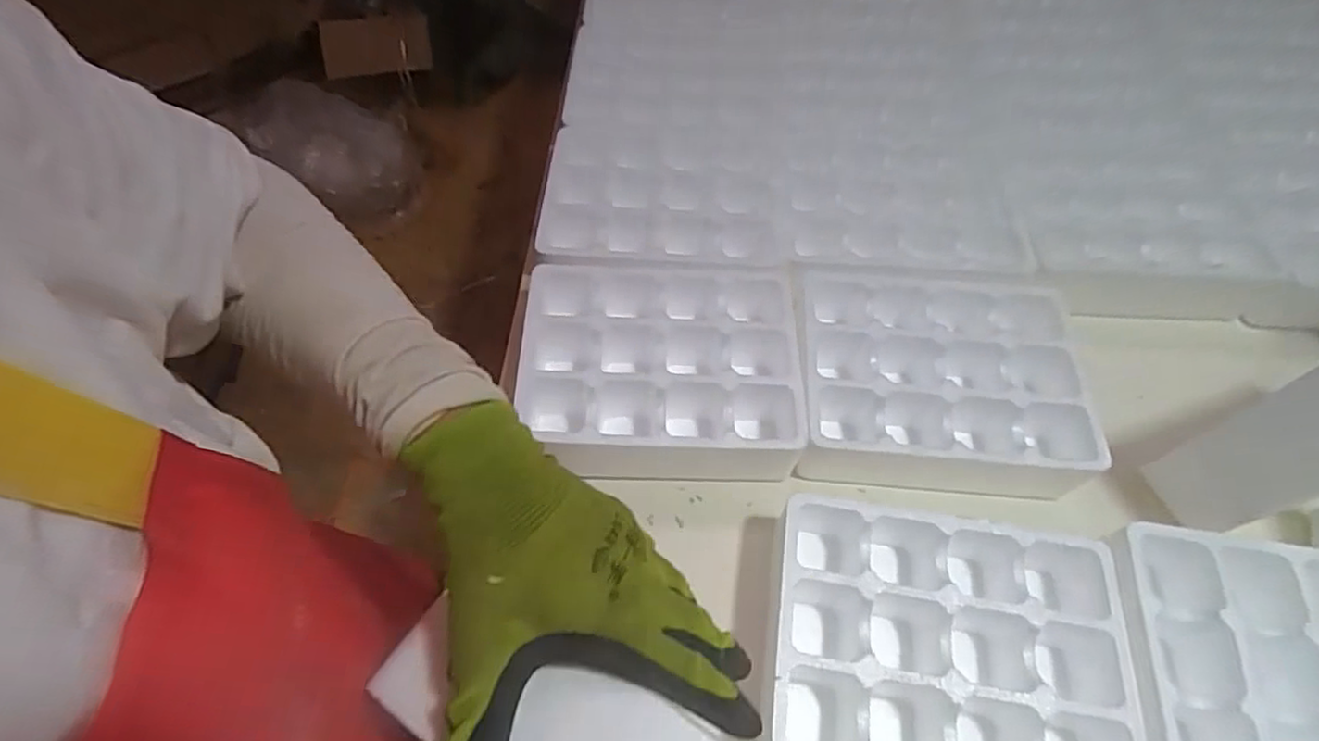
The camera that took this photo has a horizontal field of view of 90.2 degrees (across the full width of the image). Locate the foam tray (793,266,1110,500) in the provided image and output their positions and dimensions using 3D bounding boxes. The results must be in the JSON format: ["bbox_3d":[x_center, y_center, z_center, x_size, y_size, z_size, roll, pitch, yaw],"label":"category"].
[{"bbox_3d":[0.249,0.012,0.605,0.241,0.072,0.204,3,59,3],"label":"foam tray"}]

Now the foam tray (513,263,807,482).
[{"bbox_3d":[0.001,0.002,0.603,0.241,0.073,0.196,-2,59,0],"label":"foam tray"}]

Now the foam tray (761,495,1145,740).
[{"bbox_3d":[0.205,0.206,0.488,0.238,0.074,0.182,8,59,5],"label":"foam tray"}]

